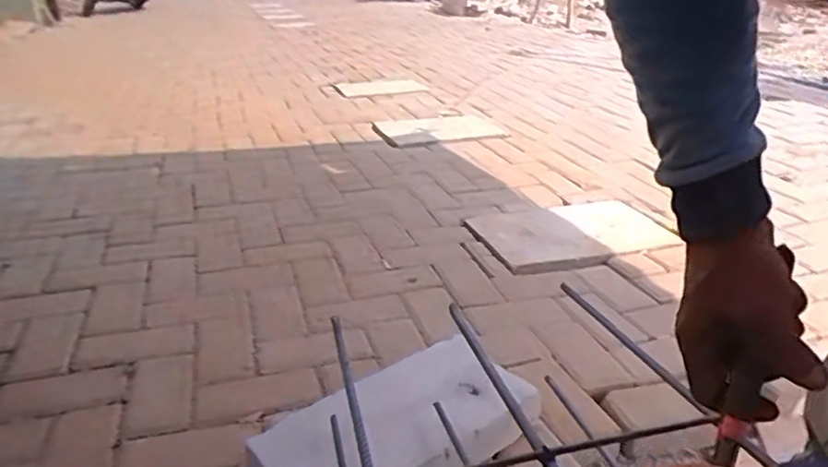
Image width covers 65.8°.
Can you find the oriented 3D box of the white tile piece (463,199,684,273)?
[{"bbox_3d":[0.418,-0.006,1.712,0.479,0.017,0.303,-8,27,-14],"label":"white tile piece"}]

